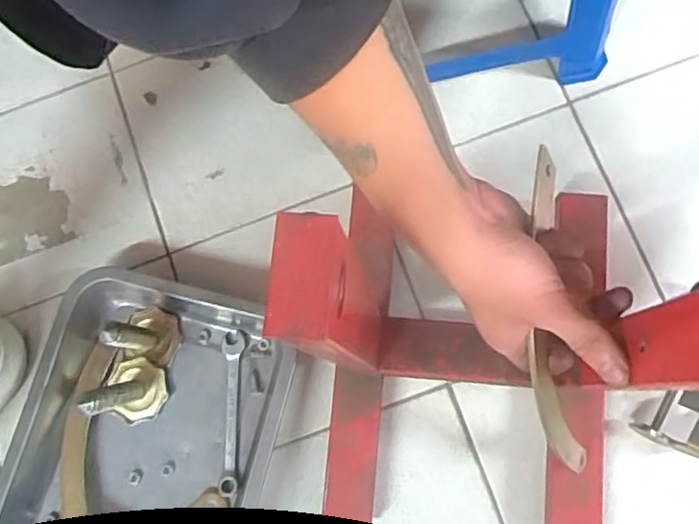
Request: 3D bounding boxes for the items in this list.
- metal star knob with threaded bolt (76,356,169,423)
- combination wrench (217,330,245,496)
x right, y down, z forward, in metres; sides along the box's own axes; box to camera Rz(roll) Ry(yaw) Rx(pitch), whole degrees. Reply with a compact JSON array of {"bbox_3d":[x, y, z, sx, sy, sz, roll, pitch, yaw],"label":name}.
[{"bbox_3d":[-0.192,0.105,0.534,0.054,0.093,0.053,-26,78,0],"label":"metal star knob with threaded bolt"},{"bbox_3d":[-0.104,0.131,0.566,0.020,0.007,0.137,-2,78,4],"label":"combination wrench"}]

